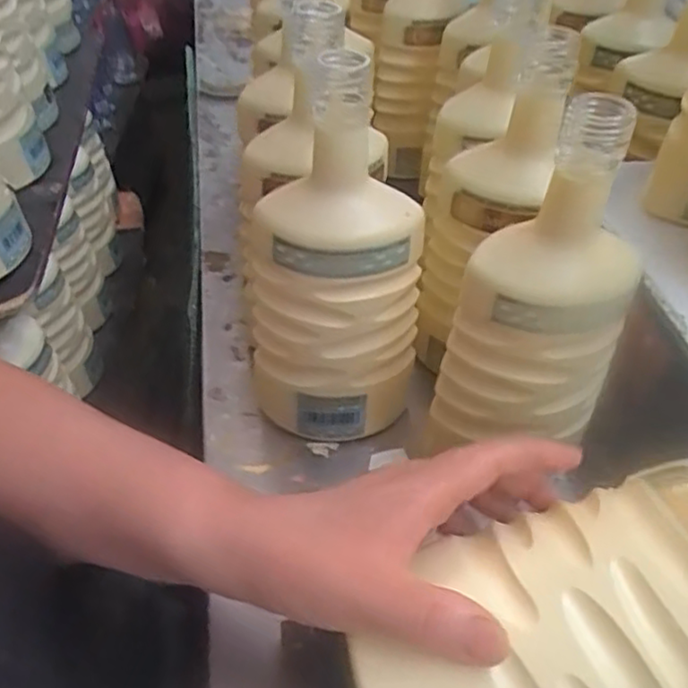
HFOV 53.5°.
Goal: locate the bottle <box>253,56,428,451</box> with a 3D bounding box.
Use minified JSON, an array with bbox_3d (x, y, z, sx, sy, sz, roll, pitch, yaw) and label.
[{"bbox_3d":[-0.008,-0.043,0.421,0.079,0.246,0.083,32,55,29],"label":"bottle"}]

